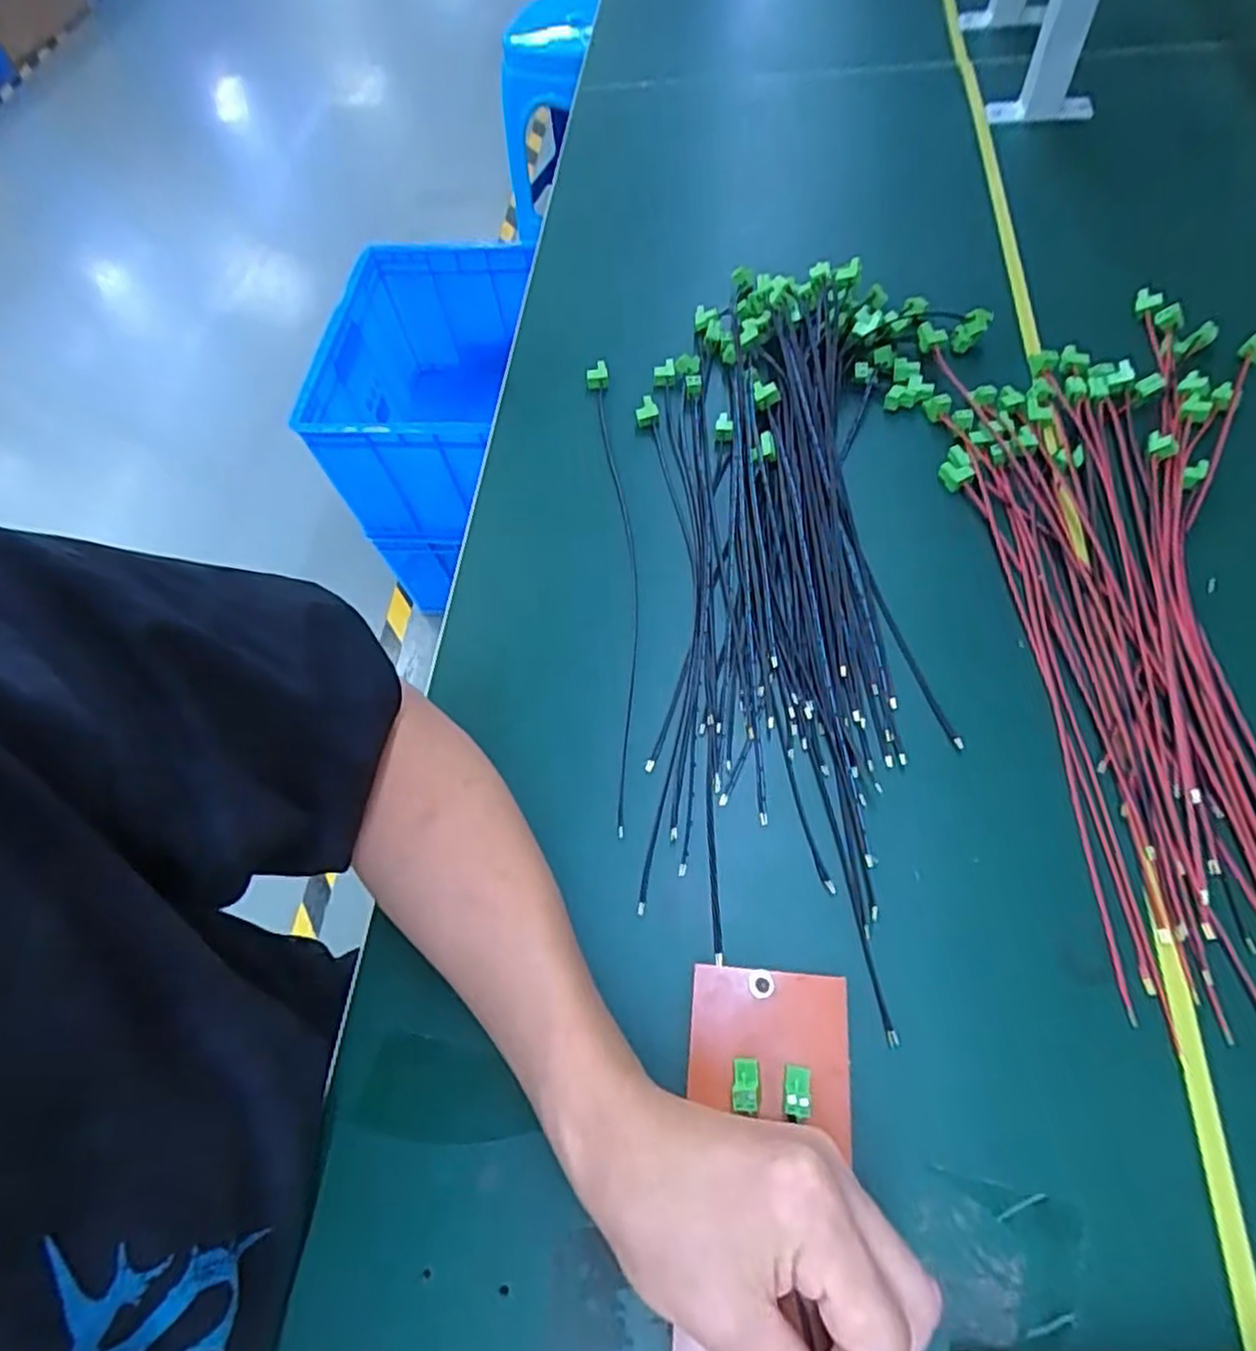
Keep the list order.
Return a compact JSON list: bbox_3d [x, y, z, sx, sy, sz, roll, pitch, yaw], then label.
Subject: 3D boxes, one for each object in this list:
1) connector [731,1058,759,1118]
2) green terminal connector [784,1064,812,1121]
[{"bbox_3d":[0.052,0.182,0.327,0.011,0.017,0.021,6,64,5],"label":"connector"},{"bbox_3d":[0.074,0.184,0.324,0.011,0.013,0.020,9,64,7],"label":"green terminal connector"}]

